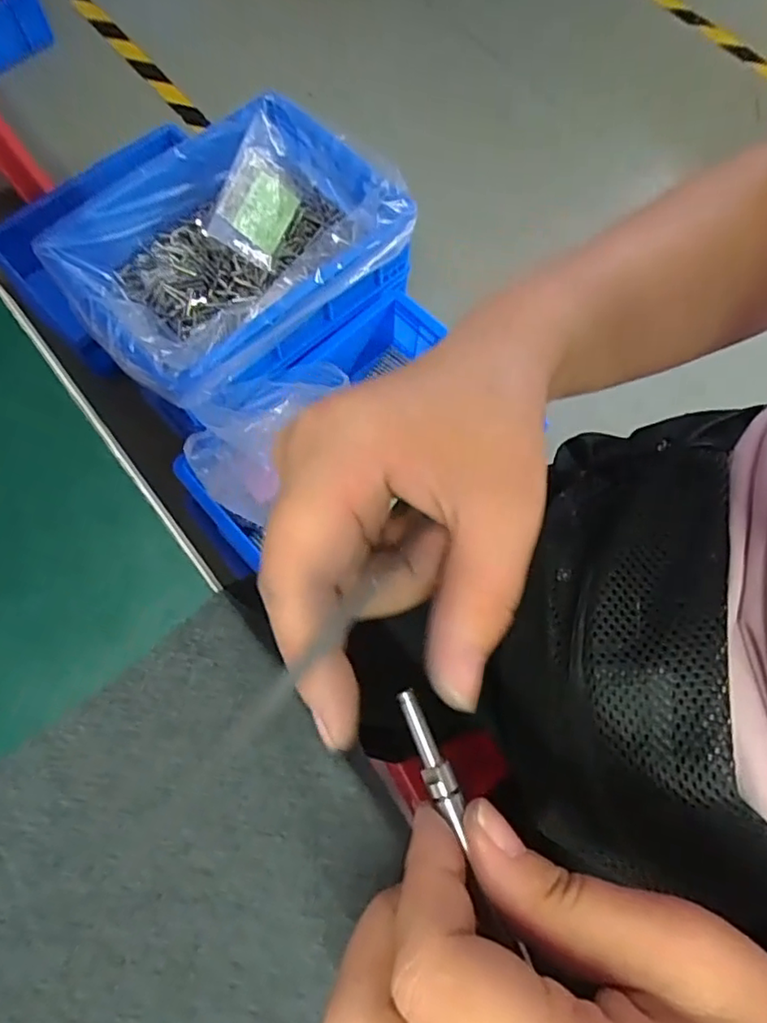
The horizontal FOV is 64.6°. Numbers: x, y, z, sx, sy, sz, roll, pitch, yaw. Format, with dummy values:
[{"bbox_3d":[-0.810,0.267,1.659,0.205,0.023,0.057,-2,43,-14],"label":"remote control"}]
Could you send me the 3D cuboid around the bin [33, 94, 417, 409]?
[{"bbox_3d":[-0.194,-0.344,0.824,0.412,0.116,0.321,-38,76,-12],"label":"bin"}]

